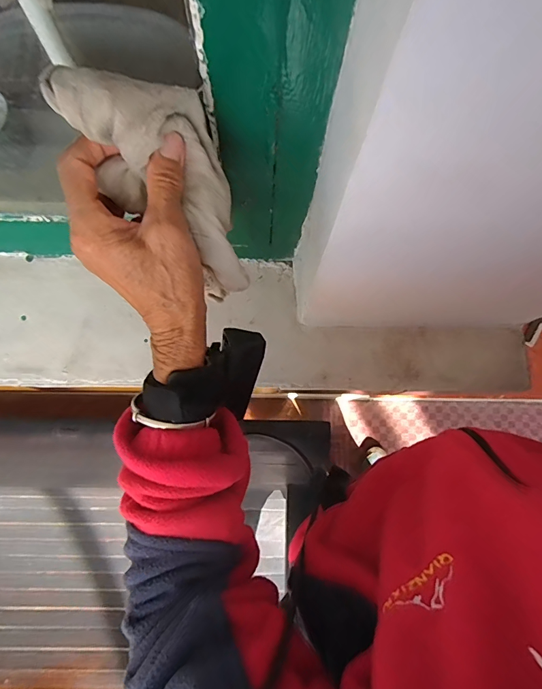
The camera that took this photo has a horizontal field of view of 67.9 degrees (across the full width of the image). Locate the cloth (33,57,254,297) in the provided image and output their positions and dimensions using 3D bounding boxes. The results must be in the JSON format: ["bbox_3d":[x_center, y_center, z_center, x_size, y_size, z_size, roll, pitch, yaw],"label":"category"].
[{"bbox_3d":[-0.056,-0.101,0.250,0.069,0.037,0.156,-46,124,-9],"label":"cloth"}]

